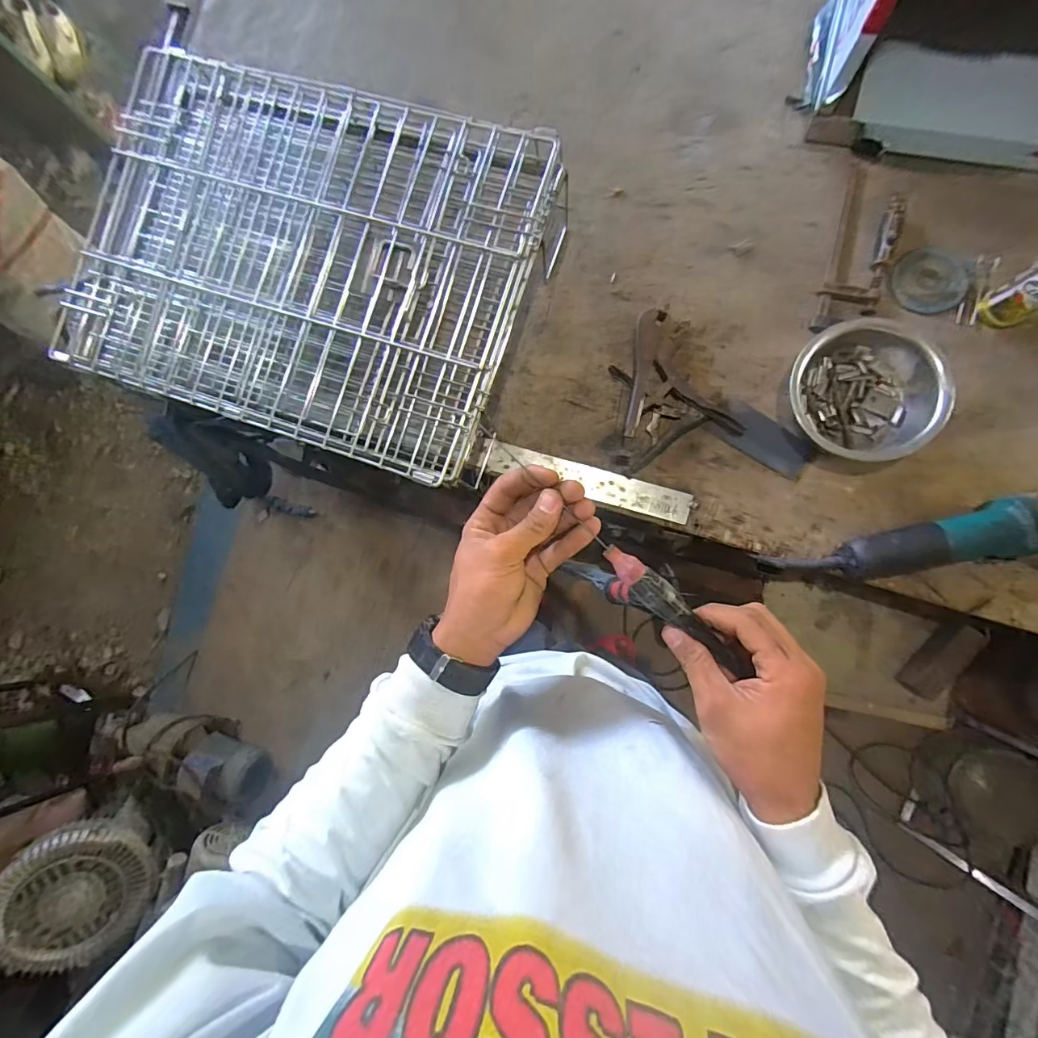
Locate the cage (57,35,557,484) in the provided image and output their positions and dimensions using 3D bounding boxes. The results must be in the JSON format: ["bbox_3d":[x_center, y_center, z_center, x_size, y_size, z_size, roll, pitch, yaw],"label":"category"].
[{"bbox_3d":[-0.320,-0.363,0.623,0.675,0.076,0.474,19,87,8],"label":"cage"}]

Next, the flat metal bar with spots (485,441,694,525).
[{"bbox_3d":[0.100,-0.054,0.664,0.296,0.011,0.046,16,97,6],"label":"flat metal bar with spots"}]

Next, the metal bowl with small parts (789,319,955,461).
[{"bbox_3d":[0.456,-0.168,0.606,0.186,0.055,0.177,9,86,7],"label":"metal bowl with small parts"}]

